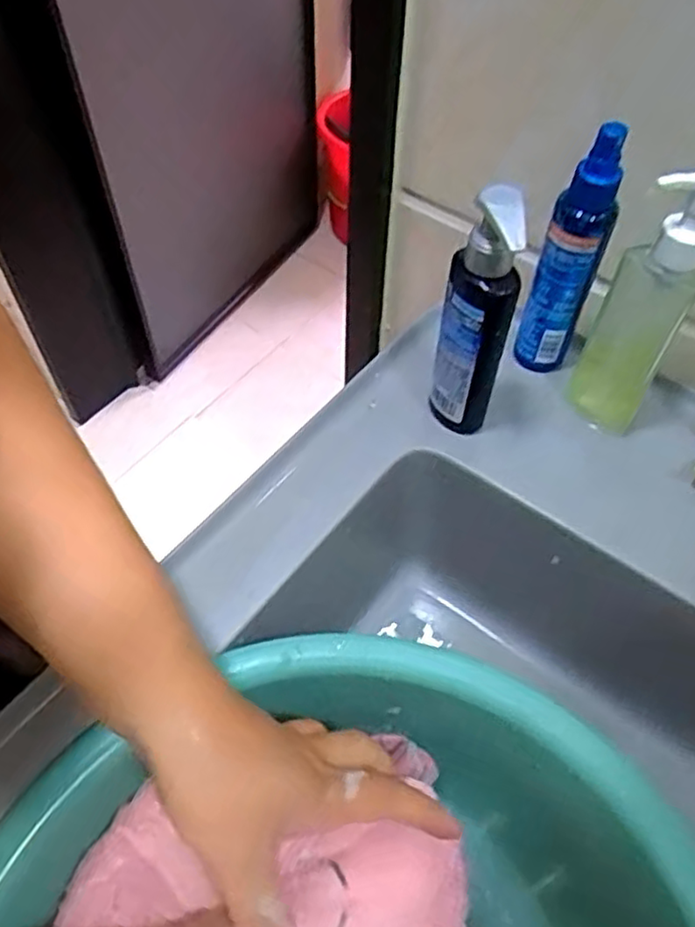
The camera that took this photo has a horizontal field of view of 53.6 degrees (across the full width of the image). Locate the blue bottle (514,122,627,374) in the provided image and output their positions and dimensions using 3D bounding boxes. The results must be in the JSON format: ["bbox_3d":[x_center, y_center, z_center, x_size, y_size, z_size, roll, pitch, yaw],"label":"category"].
[{"bbox_3d":[0.137,-0.121,0.432,0.035,0.179,0.038,17,56,10],"label":"blue bottle"}]

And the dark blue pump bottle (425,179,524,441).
[{"bbox_3d":[0.074,-0.075,0.404,0.041,0.172,0.038,13,55,7],"label":"dark blue pump bottle"}]

